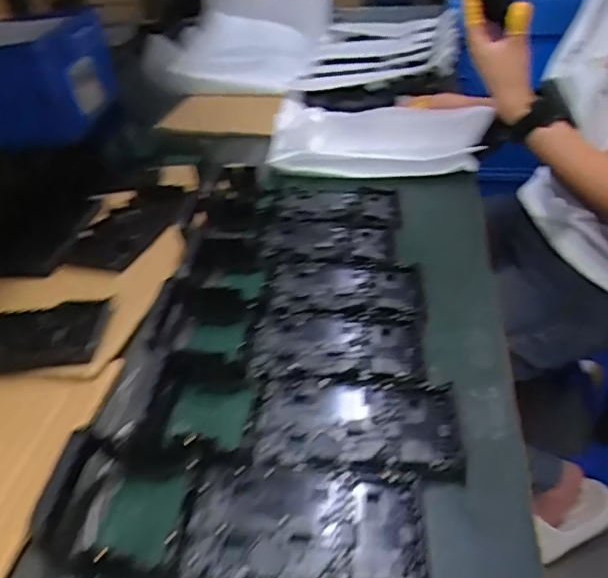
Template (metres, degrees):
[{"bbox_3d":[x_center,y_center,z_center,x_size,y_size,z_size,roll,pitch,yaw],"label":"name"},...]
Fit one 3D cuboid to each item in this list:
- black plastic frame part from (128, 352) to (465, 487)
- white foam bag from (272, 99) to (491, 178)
[{"bbox_3d":[0.000,0.077,0.380,0.209,0.044,0.082,-1,38,7],"label":"black plastic frame part"},{"bbox_3d":[0.084,-0.181,0.681,0.261,0.067,0.058,3,39,12],"label":"white foam bag"}]

